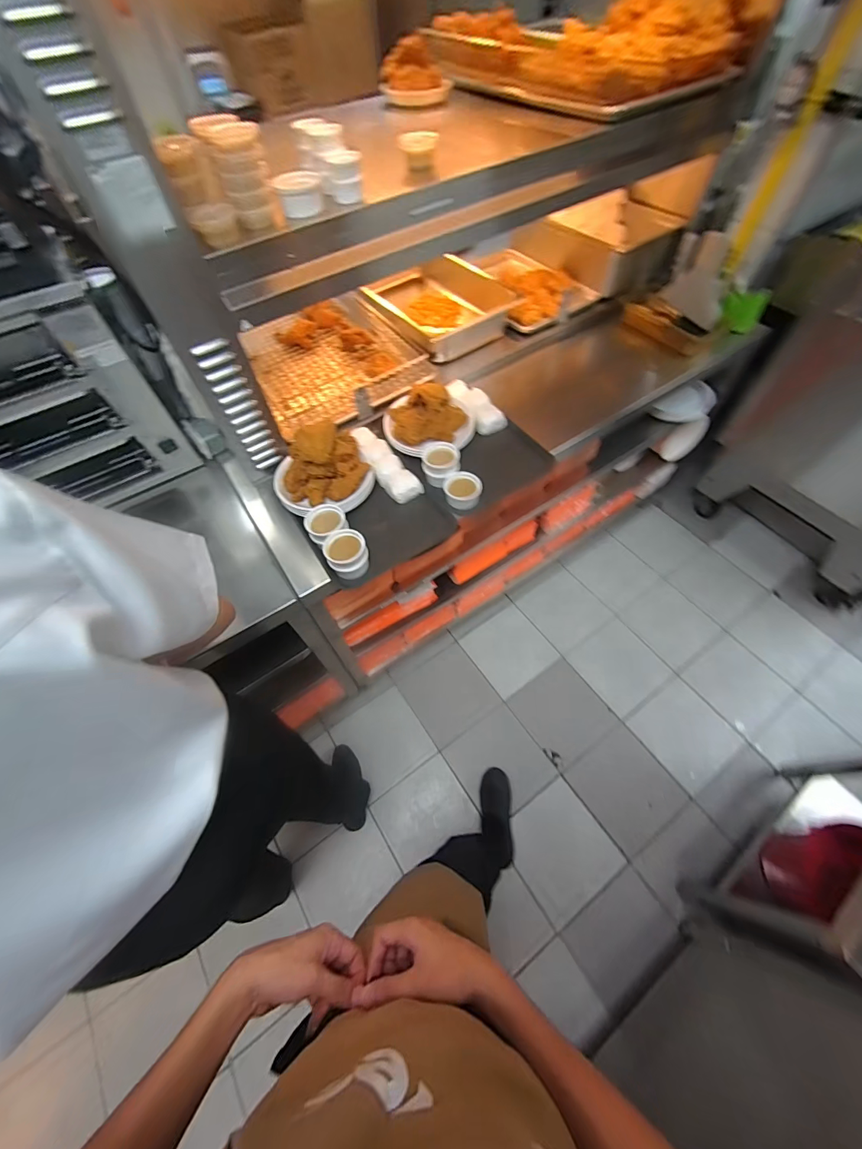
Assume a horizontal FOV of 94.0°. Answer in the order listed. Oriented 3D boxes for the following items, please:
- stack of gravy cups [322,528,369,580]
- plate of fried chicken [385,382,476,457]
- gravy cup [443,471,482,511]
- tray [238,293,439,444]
[{"bbox_3d":[-0.173,-0.044,0.834,0.081,0.071,0.082,-19,61,-8],"label":"stack of gravy cups"},{"bbox_3d":[-0.001,-0.384,0.973,0.218,0.064,0.193,-15,60,-7],"label":"plate of fried chicken"},{"bbox_3d":[0.072,-0.192,0.915,0.083,0.042,0.073,15,61,11],"label":"gravy cup"},{"bbox_3d":[-0.283,-0.634,1.150,0.431,0.081,0.549,-23,61,-11],"label":"tray"}]

